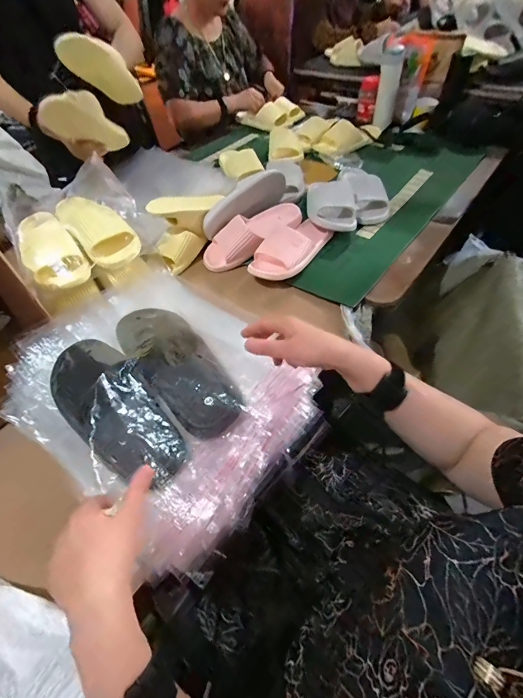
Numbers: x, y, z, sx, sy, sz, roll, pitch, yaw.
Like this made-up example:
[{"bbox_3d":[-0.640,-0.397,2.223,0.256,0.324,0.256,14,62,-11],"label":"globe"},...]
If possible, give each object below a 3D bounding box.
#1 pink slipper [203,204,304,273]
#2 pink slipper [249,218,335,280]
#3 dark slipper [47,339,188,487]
[{"bbox_3d":[-0.018,-0.282,0.786,0.265,0.068,0.128,-39,59,-21],"label":"pink slipper"},{"bbox_3d":[0.072,-0.244,0.739,0.117,0.064,0.222,25,60,22],"label":"pink slipper"},{"bbox_3d":[-0.220,0.069,0.460,0.294,0.054,0.110,33,63,26],"label":"dark slipper"}]

